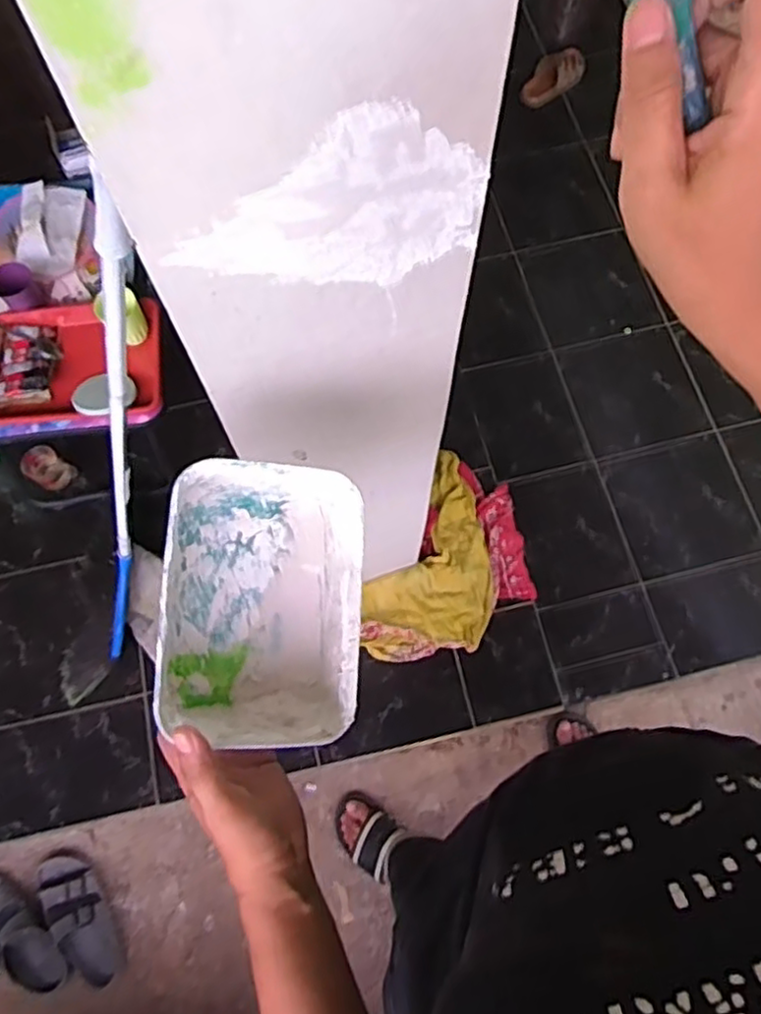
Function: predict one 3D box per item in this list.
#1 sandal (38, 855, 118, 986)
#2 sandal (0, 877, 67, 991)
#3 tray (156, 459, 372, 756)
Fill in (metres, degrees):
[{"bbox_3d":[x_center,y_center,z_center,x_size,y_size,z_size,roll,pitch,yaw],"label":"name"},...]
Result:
[{"bbox_3d":[-0.556,0.758,1.276,0.100,0.083,0.237,-26,73,-8],"label":"sandal"},{"bbox_3d":[-0.668,0.777,1.263,0.102,0.067,0.239,-43,76,-12],"label":"sandal"},{"bbox_3d":[-0.089,0.077,0.524,0.137,0.087,0.211,8,77,-16],"label":"tray"}]

